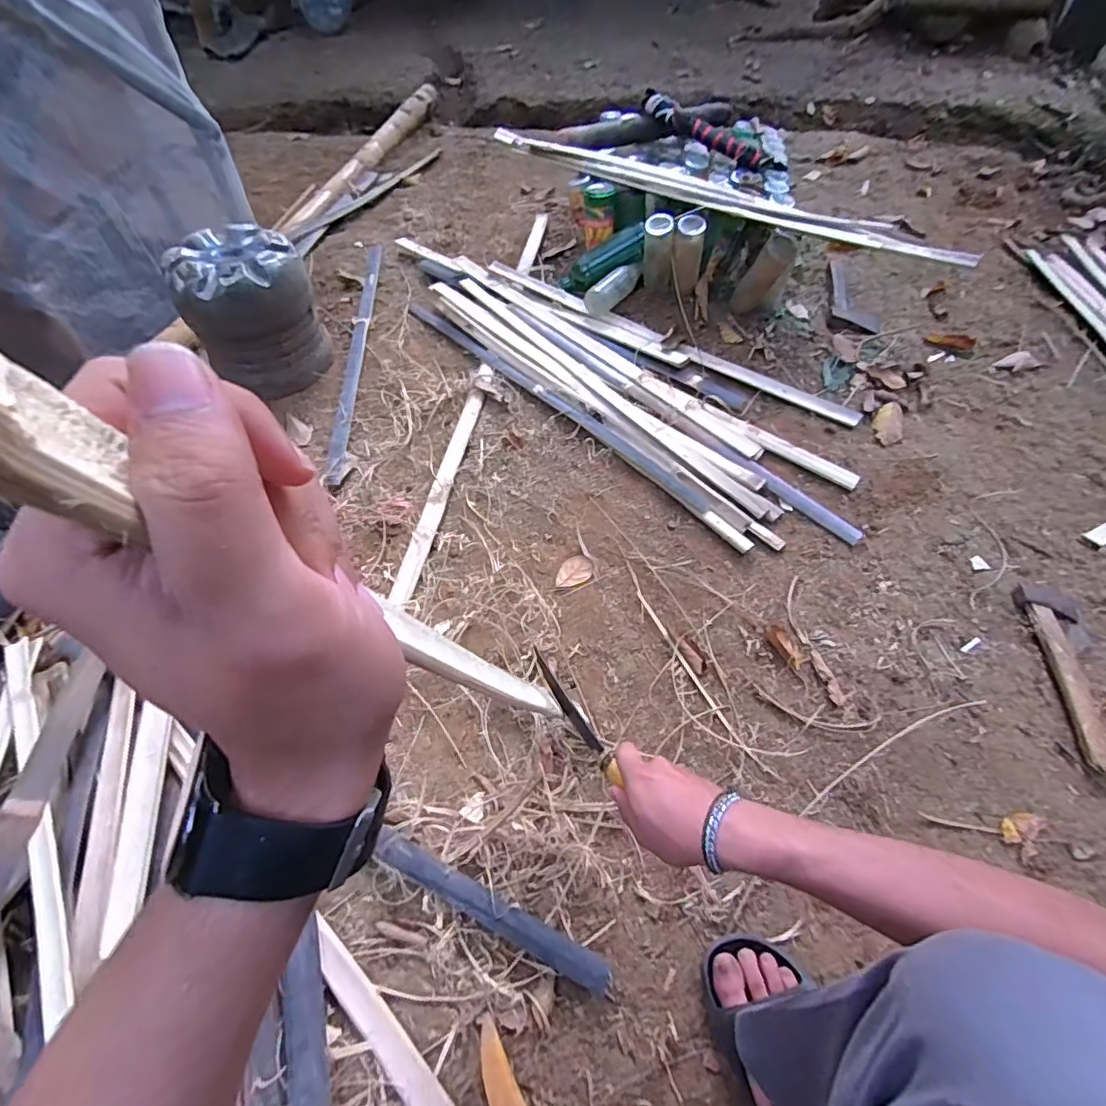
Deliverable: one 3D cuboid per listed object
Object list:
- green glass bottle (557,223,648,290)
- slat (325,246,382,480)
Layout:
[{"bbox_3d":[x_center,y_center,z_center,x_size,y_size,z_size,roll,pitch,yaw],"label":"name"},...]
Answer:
[{"bbox_3d":[0.113,-0.676,1.296,0.227,0.055,0.076,-23,50,22],"label":"green glass bottle"},{"bbox_3d":[-0.439,-0.474,1.262,0.036,0.015,0.876,-5,53,-2],"label":"slat"}]

